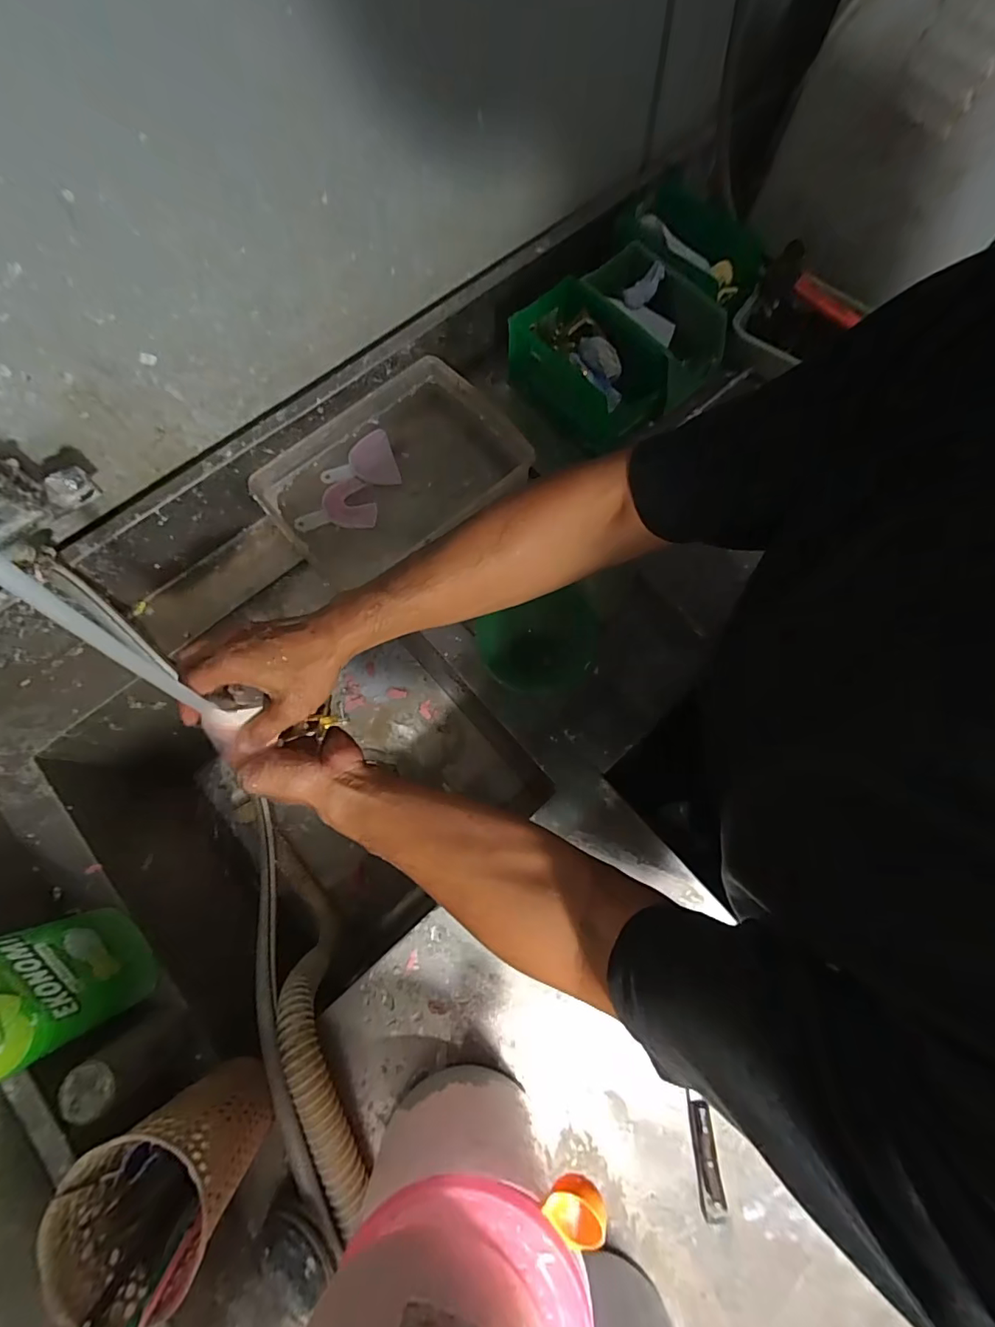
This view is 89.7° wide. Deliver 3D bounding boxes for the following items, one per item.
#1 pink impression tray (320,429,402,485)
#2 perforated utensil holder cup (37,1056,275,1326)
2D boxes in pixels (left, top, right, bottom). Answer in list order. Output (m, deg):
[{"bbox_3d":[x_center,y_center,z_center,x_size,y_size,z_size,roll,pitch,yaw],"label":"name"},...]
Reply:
[{"bbox_3d":[-0.170,-0.243,0.613,0.090,0.023,0.066,-16,75,-5],"label":"pink impression tray"},{"bbox_3d":[-0.235,0.375,0.374,0.094,0.134,0.089,0,74,0],"label":"perforated utensil holder cup"}]

